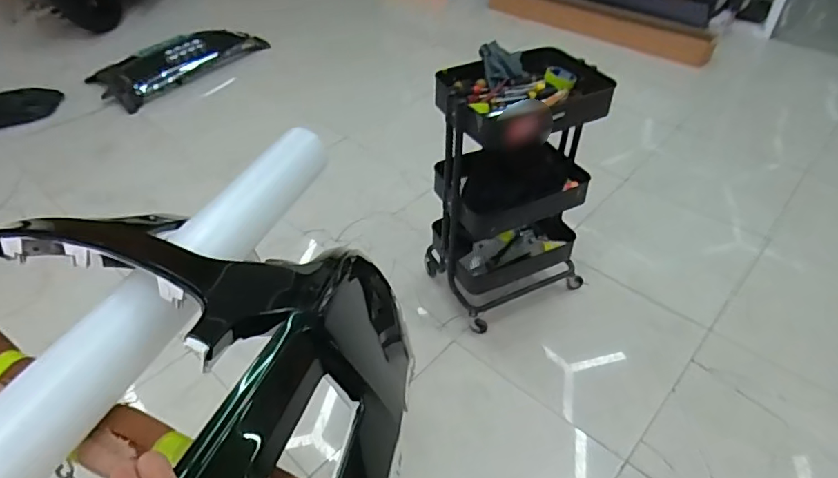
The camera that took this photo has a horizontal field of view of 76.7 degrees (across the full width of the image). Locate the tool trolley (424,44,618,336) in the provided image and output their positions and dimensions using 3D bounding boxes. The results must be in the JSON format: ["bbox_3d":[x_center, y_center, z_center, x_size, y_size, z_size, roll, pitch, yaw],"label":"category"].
[{"bbox_3d":[0.282,-0.151,1.632,0.450,0.734,0.329,-20,46,-22],"label":"tool trolley"}]

